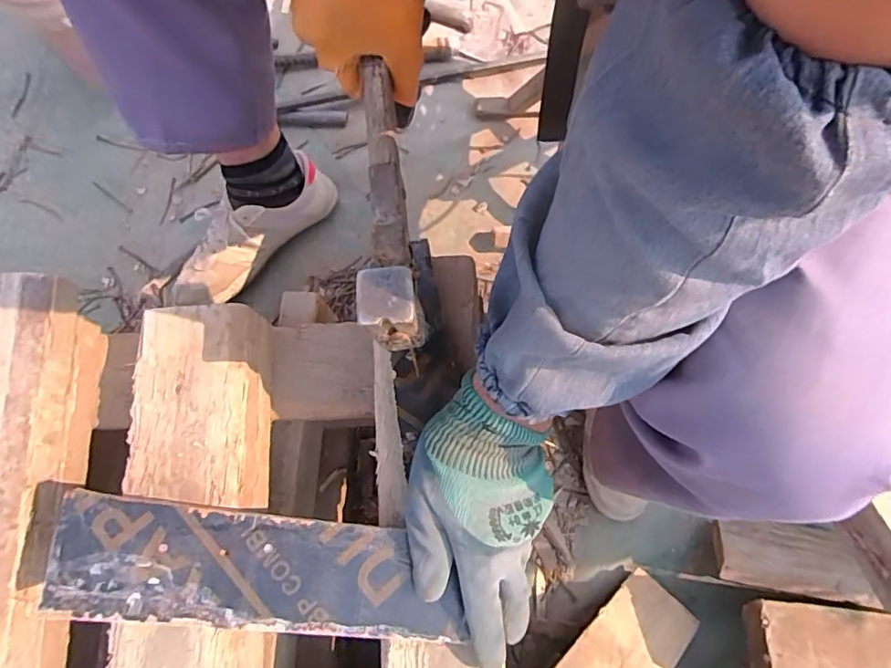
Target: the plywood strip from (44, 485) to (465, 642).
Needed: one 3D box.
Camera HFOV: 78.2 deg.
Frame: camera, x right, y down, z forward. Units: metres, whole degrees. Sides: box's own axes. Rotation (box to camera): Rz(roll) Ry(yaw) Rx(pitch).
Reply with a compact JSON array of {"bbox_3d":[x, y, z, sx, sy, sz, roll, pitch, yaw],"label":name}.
[{"bbox_3d":[-0.117,0.154,0.355,0.252,0.007,0.071,11,75,-6],"label":"plywood strip"}]

